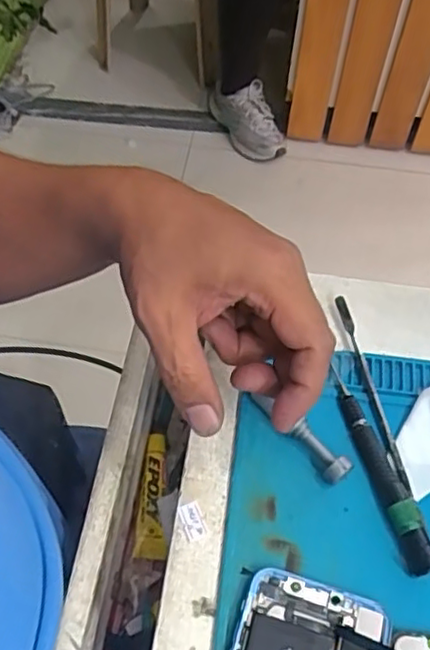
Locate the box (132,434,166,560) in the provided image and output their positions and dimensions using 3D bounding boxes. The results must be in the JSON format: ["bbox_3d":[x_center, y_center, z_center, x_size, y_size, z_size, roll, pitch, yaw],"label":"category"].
[{"bbox_3d":[-0.045,0.122,0.454,0.021,0.014,0.086,2,58,-1],"label":"box"}]

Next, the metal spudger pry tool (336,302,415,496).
[{"bbox_3d":[0.097,0.041,0.392,0.008,0.011,0.136,-9,57,-4],"label":"metal spudger pry tool"}]

